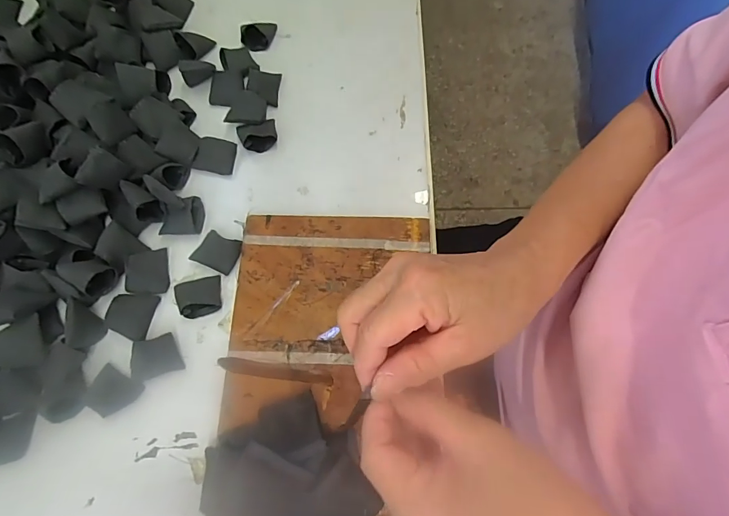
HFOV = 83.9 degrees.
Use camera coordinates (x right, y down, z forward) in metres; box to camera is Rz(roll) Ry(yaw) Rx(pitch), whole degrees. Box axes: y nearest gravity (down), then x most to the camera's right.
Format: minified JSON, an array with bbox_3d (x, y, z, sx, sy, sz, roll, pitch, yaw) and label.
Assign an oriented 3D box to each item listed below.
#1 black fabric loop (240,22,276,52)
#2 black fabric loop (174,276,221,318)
[{"bbox_3d":[-0.120,-0.257,0.467,0.043,0.020,0.027,-25,73,-9],"label":"black fabric loop"},{"bbox_3d":[-0.153,0.035,0.367,0.040,0.013,0.035,-11,71,-5],"label":"black fabric loop"}]

